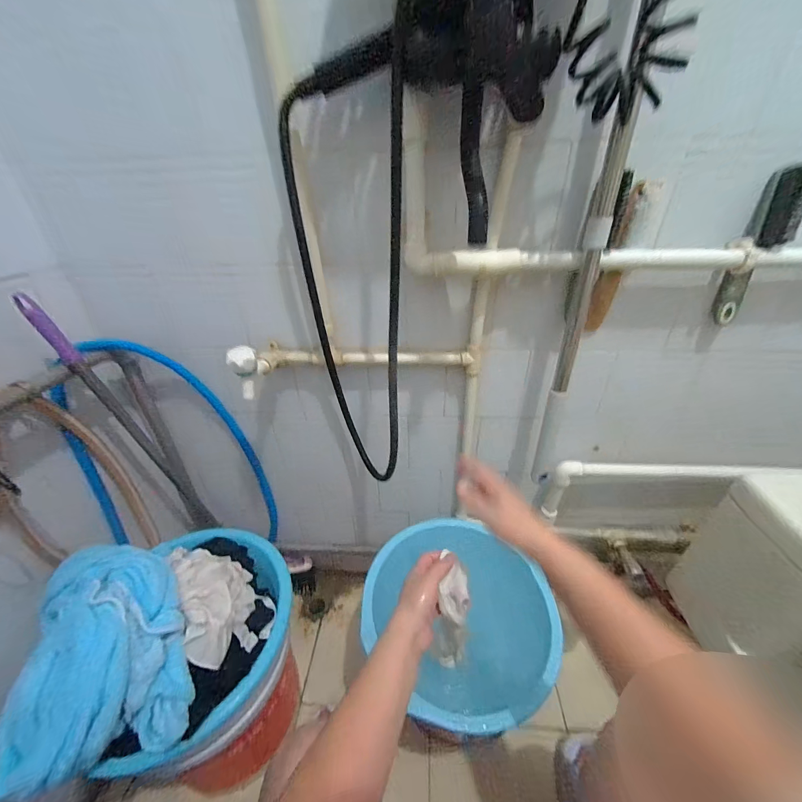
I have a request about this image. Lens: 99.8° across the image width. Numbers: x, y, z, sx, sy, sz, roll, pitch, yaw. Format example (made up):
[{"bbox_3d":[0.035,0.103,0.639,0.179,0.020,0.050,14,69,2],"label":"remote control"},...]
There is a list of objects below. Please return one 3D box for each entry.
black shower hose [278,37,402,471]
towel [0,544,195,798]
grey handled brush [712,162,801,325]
[{"bbox_3d":[-0.074,-0.120,0.534,0.129,0.572,0.161,-8,32,-11],"label":"black shower hose"},{"bbox_3d":[-0.398,0.315,0.449,0.179,0.122,0.260,-17,35,-24],"label":"towel"},{"bbox_3d":[0.516,-0.213,0.489,0.049,0.204,0.036,14,35,23],"label":"grey handled brush"}]

